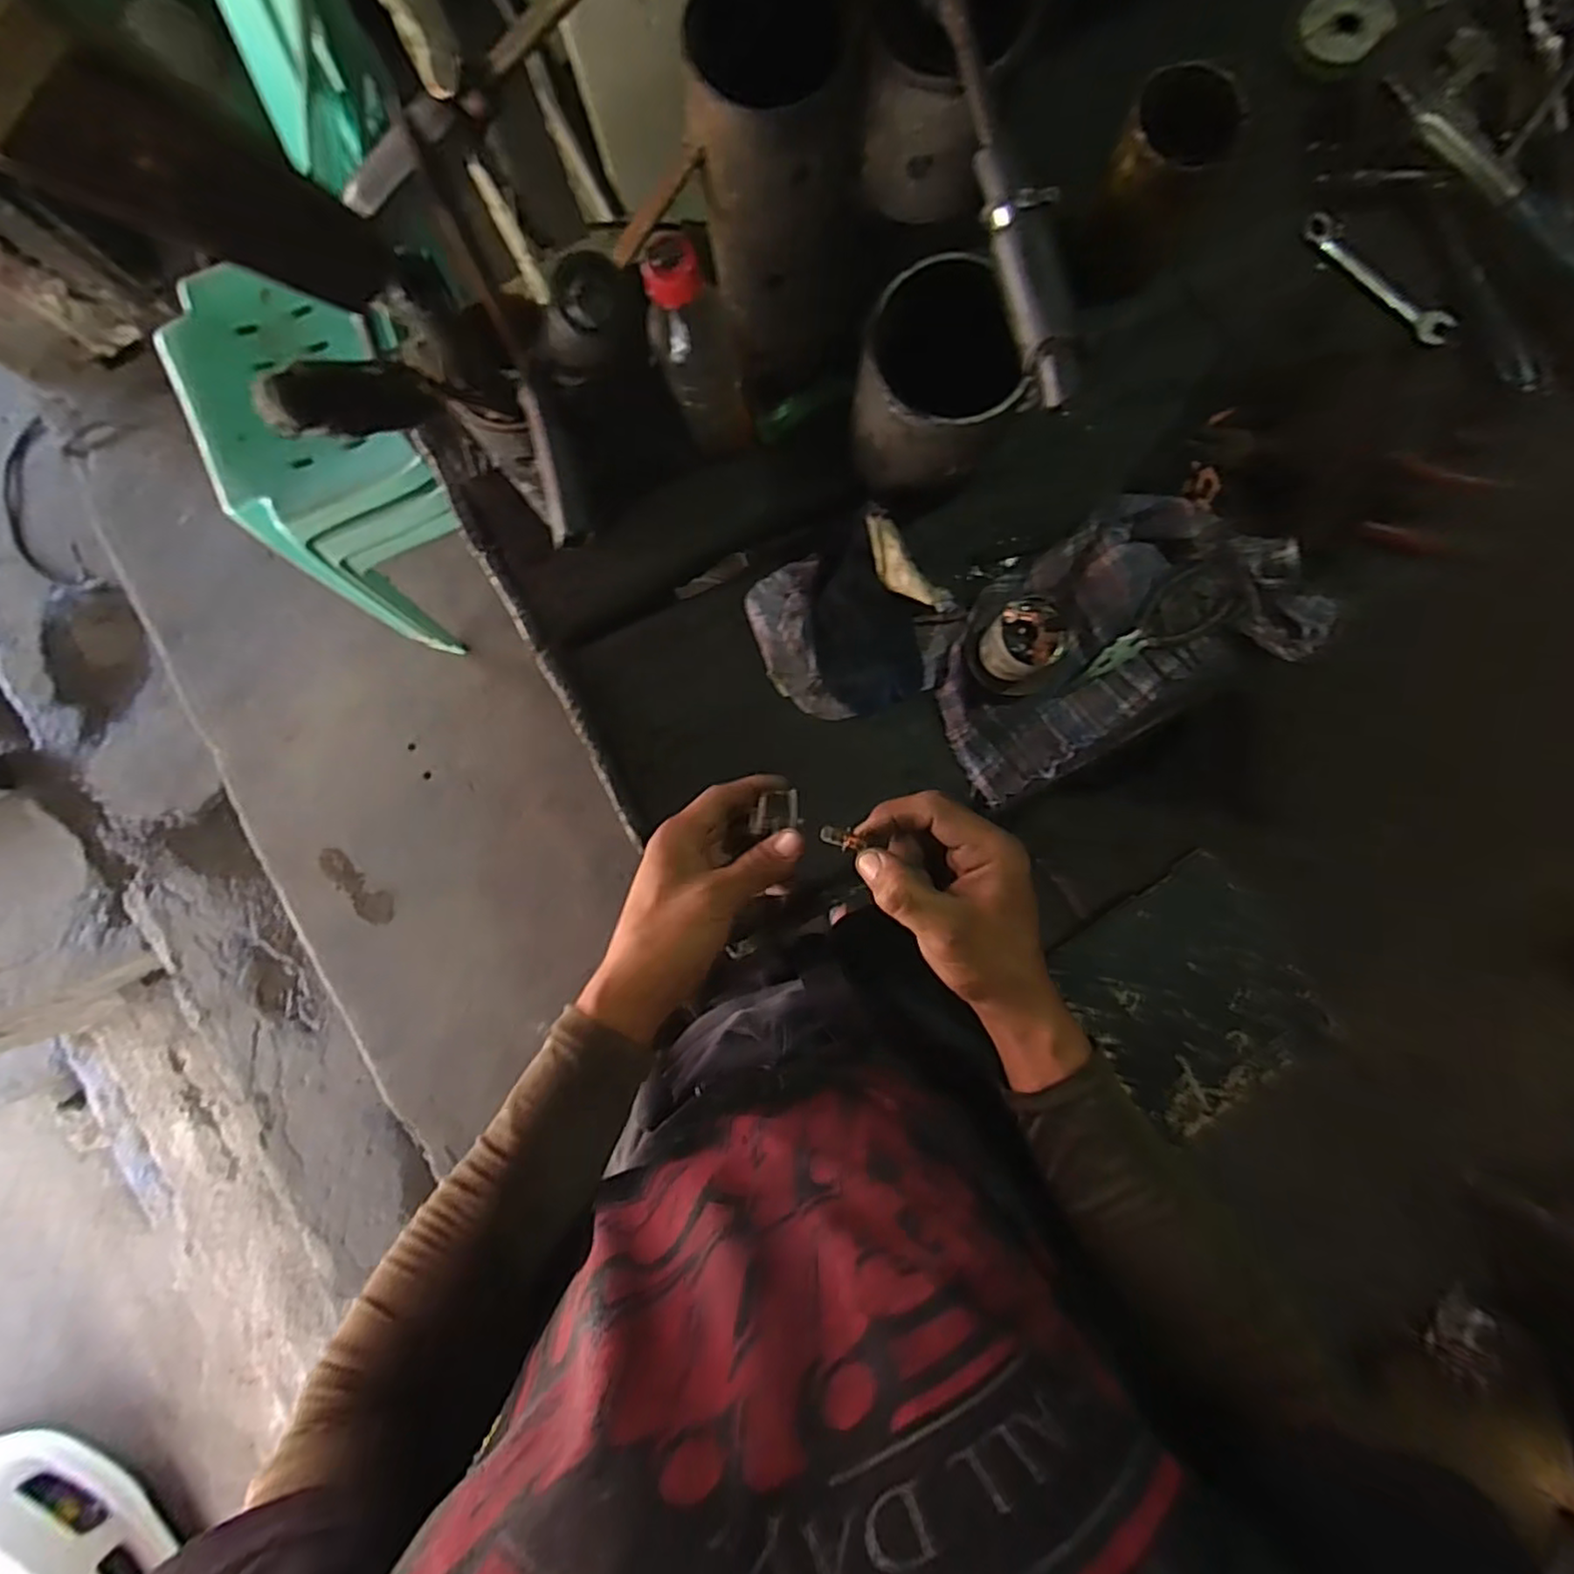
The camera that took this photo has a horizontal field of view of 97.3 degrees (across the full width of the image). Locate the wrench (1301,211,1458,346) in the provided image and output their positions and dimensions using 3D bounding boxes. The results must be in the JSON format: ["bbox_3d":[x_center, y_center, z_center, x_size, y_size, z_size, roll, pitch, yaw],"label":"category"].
[{"bbox_3d":[0.472,-0.407,0.555,0.143,0.009,0.022,43,90,3],"label":"wrench"}]

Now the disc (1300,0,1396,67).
[{"bbox_3d":[0.449,-0.608,0.550,0.063,0.007,0.083,-21,71,11],"label":"disc"}]

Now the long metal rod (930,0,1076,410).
[{"bbox_3d":[0.099,-0.305,0.329,0.025,0.020,0.247,-17,87,1],"label":"long metal rod"}]

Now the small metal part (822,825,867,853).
[{"bbox_3d":[0.030,0.028,0.373,0.025,0.006,0.011,18,91,-4],"label":"small metal part"}]

